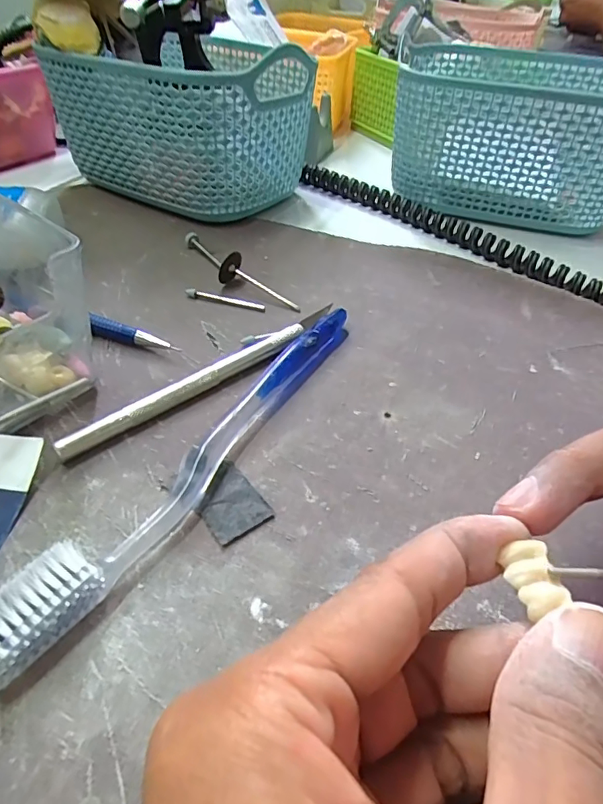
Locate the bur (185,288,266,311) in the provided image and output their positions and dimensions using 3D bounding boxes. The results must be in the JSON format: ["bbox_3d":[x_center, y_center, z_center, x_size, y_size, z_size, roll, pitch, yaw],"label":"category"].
[{"bbox_3d":[-0.039,-0.052,0.254,0.043,0.004,0.005,14,44,11],"label":"bur"}]

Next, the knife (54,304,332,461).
[{"bbox_3d":[-0.036,-0.010,0.205,0.128,0.010,0.007,-31,53,-31],"label":"knife"}]

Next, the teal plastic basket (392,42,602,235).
[{"bbox_3d":[0.148,-0.185,0.349,0.158,0.081,0.123,13,44,9],"label":"teal plastic basket"}]

